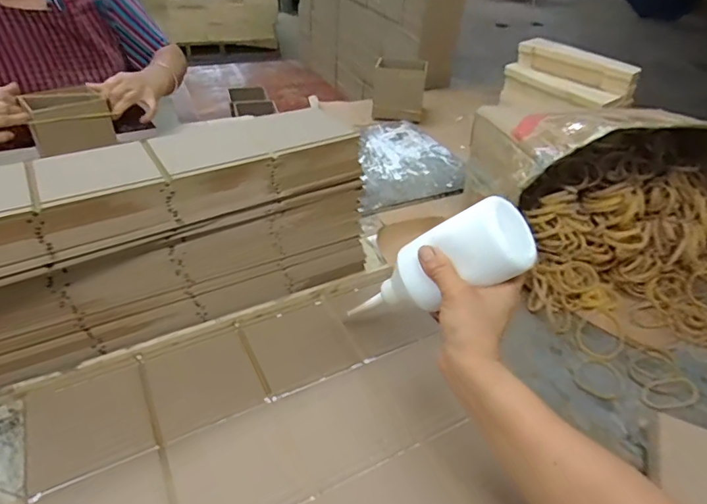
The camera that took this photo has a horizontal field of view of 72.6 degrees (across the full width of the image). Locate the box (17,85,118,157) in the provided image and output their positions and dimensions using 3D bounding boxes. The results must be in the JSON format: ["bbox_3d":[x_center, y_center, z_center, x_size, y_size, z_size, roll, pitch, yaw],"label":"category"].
[{"bbox_3d":[-0.483,-0.226,0.820,0.118,0.072,0.101,-20,44,-28],"label":"box"}]

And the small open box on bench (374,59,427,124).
[{"bbox_3d":[0.103,-0.360,1.064,0.109,0.109,0.068,11,38,9],"label":"small open box on bench"}]

